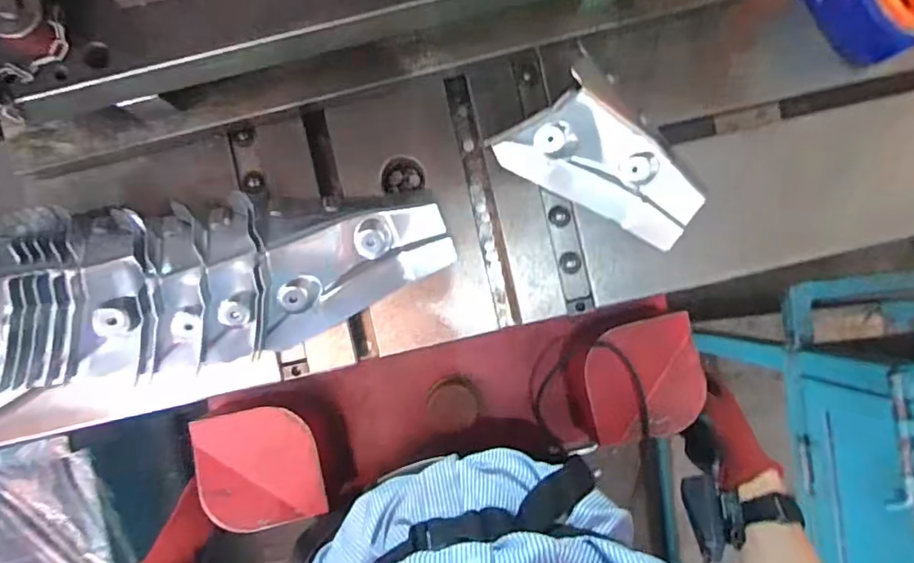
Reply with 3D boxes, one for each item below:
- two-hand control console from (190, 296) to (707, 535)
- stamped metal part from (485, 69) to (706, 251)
[{"bbox_3d":[-0.007,0.142,0.594,0.513,0.118,0.131,-13,89,-3],"label":"two-hand control console"},{"bbox_3d":[0.147,-0.118,0.525,0.208,0.051,0.095,30,89,-1],"label":"stamped metal part"}]

